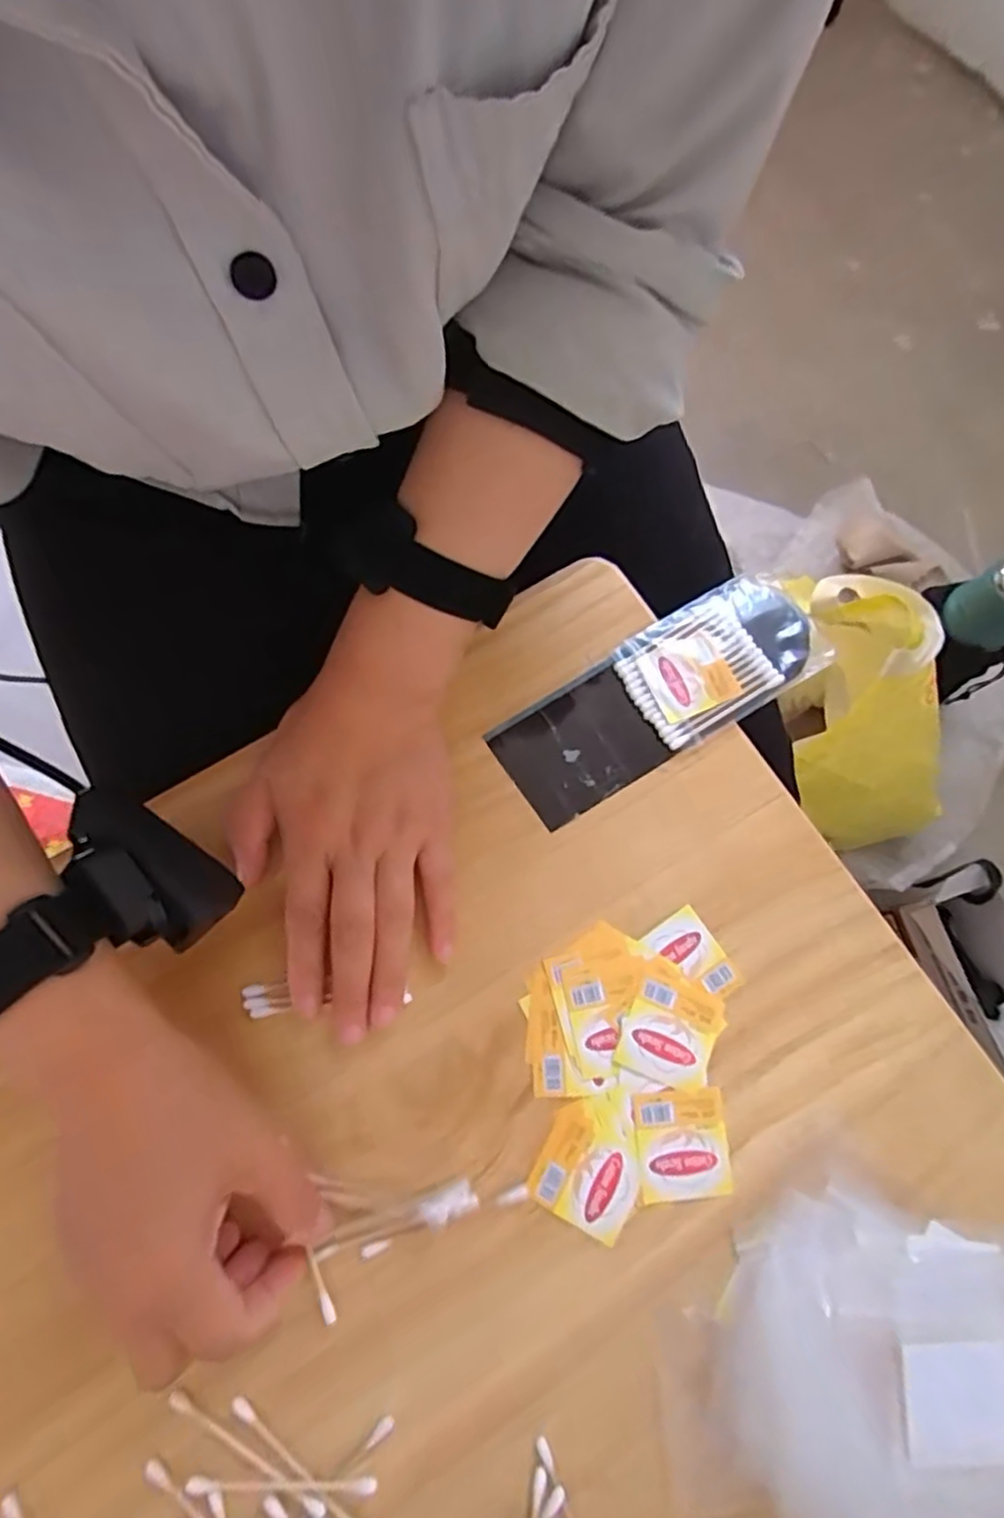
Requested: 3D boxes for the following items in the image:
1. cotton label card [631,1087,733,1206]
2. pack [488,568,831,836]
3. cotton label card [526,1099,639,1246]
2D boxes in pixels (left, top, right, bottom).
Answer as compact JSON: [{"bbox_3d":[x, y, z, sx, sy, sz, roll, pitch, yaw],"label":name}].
[{"bbox_3d":[0.077,0.166,0.300,0.039,0.004,0.042,-4,74,-2],"label":"cotton label card"},{"bbox_3d":[0.083,-0.035,0.362,0.178,0.010,0.065,-31,77,-9],"label":"pack"},{"bbox_3d":[0.038,0.176,0.298,0.042,0.004,0.042,28,75,7],"label":"cotton label card"}]

